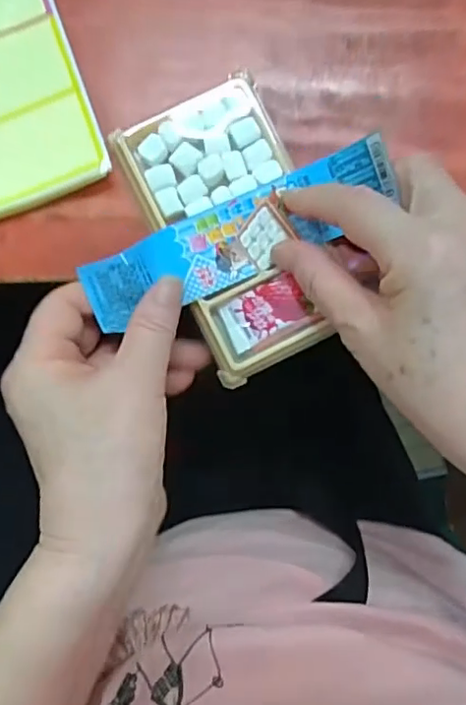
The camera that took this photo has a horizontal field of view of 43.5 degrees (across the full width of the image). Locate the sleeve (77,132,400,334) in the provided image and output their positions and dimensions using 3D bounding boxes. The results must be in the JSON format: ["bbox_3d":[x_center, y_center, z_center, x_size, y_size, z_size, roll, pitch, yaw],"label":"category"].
[{"bbox_3d":[0.002,-0.054,0.274,0.147,0.025,0.037,-25,89,0],"label":"sleeve"}]

